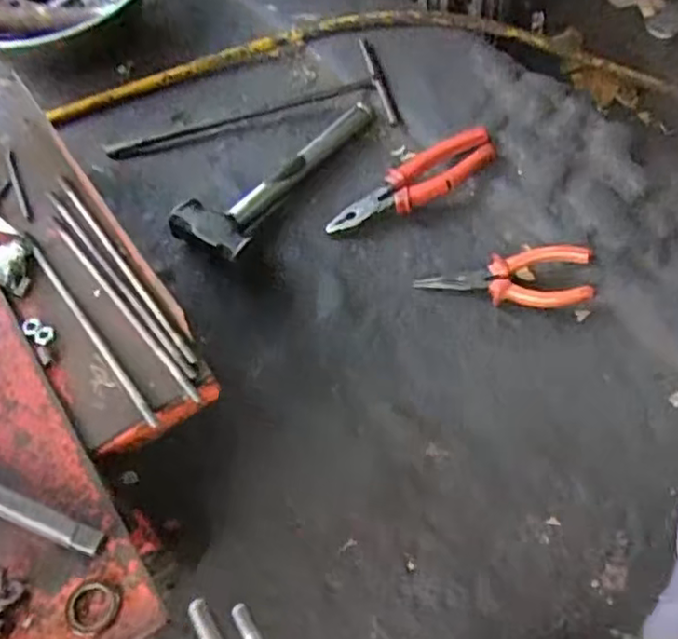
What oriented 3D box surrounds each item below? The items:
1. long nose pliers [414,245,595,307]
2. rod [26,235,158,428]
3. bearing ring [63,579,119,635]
[{"bbox_3d":[0.151,-0.035,0.609,0.156,0.012,0.056,-7,70,15],"label":"long nose pliers"},{"bbox_3d":[-0.169,0.000,0.438,0.007,0.007,0.189,-35,62,-16],"label":"rod"},{"bbox_3d":[-0.128,0.148,0.341,0.028,0.008,0.027,-2,58,3],"label":"bearing ring"}]

